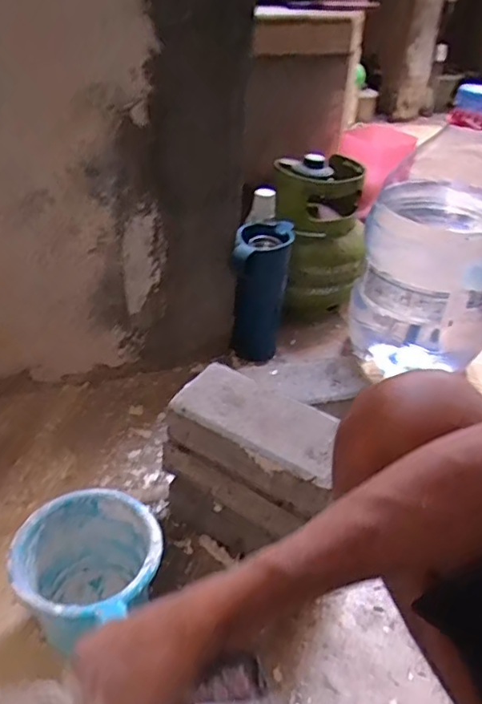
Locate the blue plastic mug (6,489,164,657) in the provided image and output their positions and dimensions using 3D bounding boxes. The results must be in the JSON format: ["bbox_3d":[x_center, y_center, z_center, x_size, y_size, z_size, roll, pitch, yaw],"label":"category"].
[{"bbox_3d":[-0.159,0.244,0.606,0.142,0.123,0.135,3,35,-2],"label":"blue plastic mug"}]

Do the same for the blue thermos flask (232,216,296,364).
[{"bbox_3d":[0.035,-0.100,1.021,0.087,0.247,0.091,13,36,11],"label":"blue thermos flask"}]

